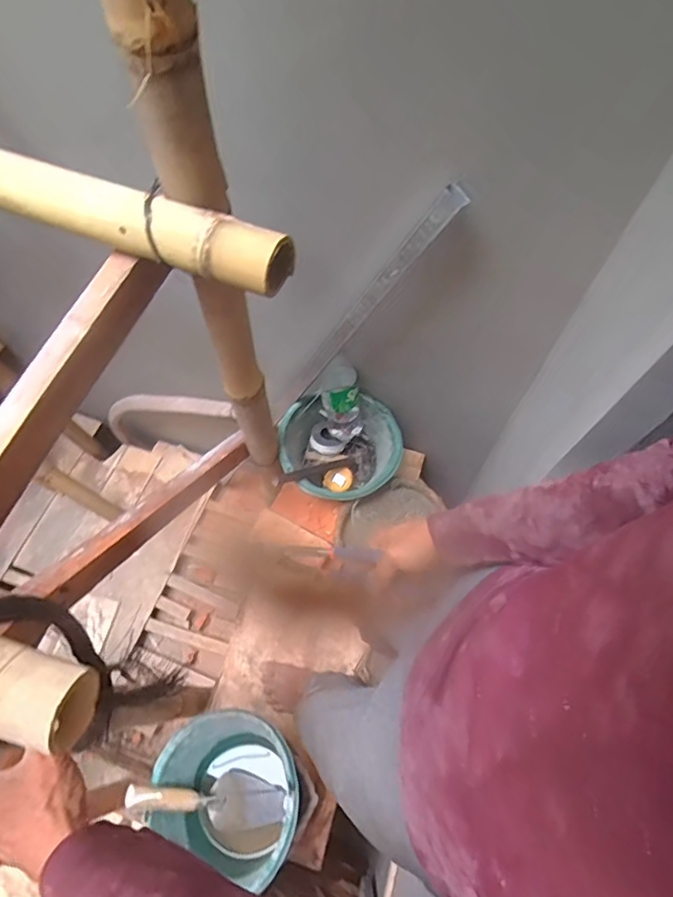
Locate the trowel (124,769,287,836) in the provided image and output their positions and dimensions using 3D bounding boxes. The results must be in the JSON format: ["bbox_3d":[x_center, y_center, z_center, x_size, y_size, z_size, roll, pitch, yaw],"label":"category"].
[{"bbox_3d":[-0.222,0.633,0.934,0.309,0.054,0.092,25,62,-28],"label":"trowel"}]

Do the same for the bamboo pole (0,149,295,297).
[{"bbox_3d":[-0.363,-0.292,0.575,0.659,0.059,0.061,20,67,9],"label":"bamboo pole"}]

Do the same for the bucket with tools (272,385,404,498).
[{"bbox_3d":[0.010,-0.004,1.209,0.274,0.217,0.221,-5,65,-2],"label":"bucket with tools"}]

